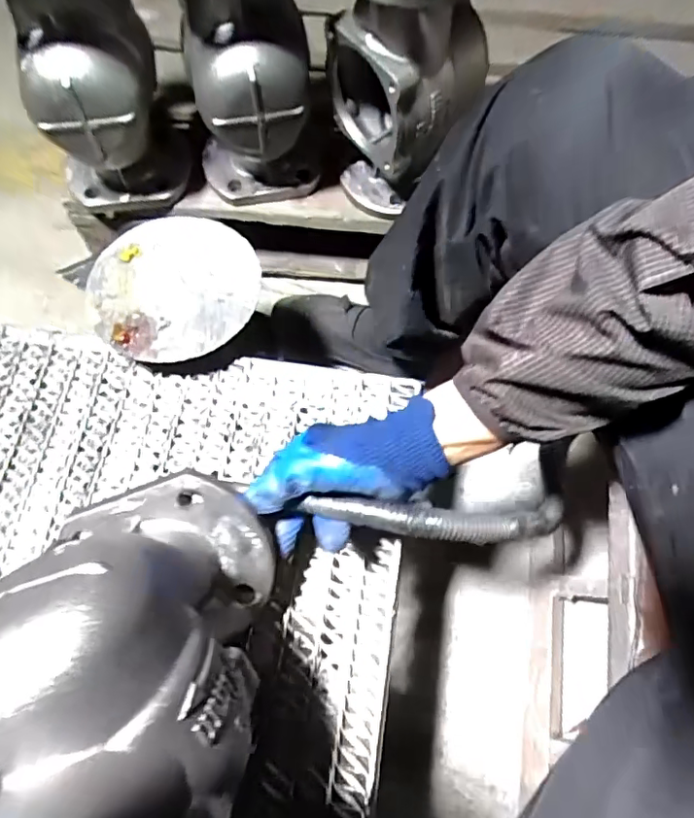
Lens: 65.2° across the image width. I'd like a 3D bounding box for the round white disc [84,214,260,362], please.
[{"bbox_3d":[-0.172,-0.124,0.537,0.152,0.016,0.167,0,68,-1],"label":"round white disc"}]

